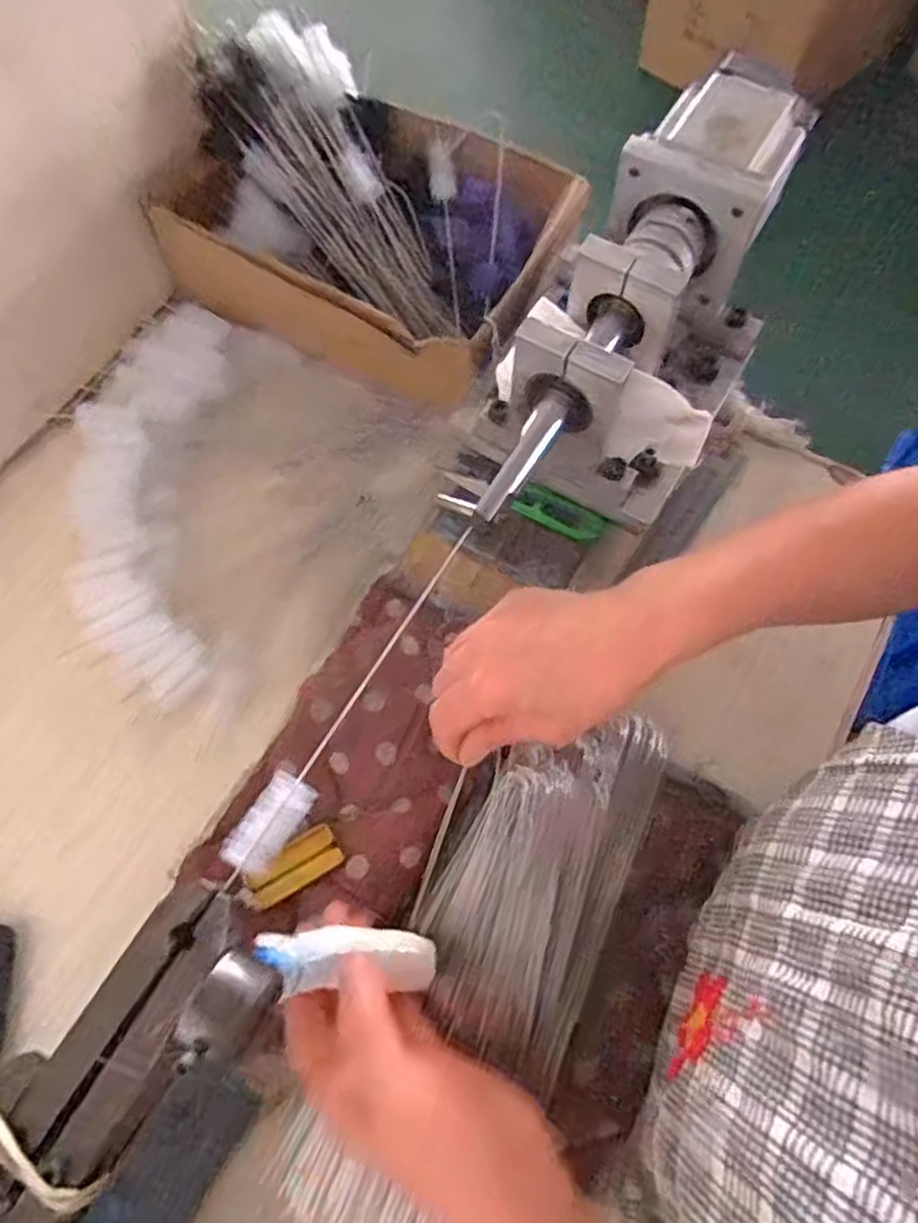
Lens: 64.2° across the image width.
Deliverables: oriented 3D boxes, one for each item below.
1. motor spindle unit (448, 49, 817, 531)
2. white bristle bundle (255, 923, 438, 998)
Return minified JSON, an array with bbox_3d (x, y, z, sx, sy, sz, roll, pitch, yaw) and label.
[{"bbox_3d":[0.128,-0.197,0.452,0.119,0.120,0.250,26,69,11],"label":"motor spindle unit"},{"bbox_3d":[-0.048,0.157,0.332,0.097,0.020,0.025,24,59,-39],"label":"white bristle bundle"}]

